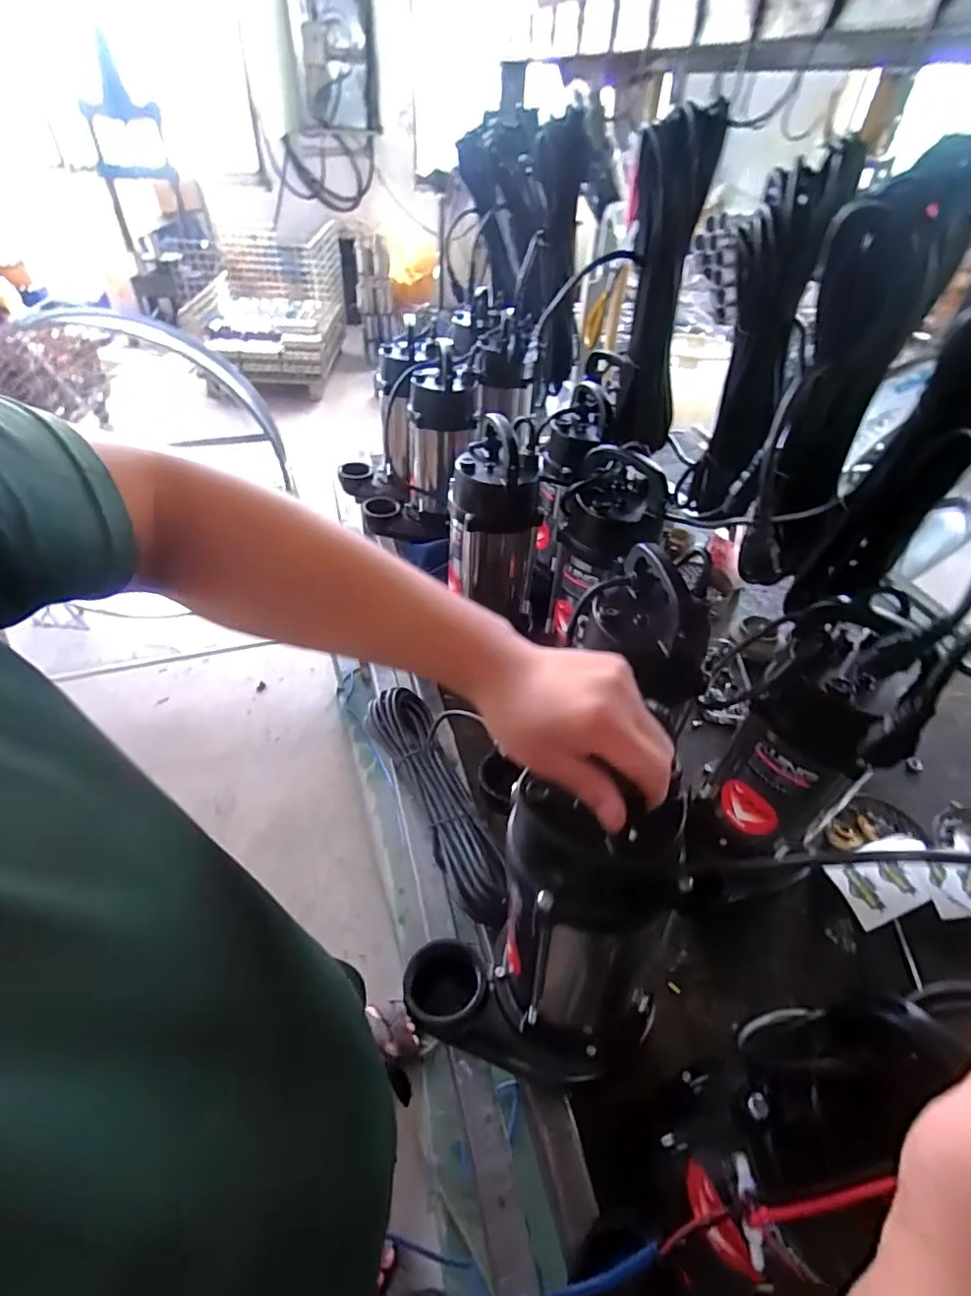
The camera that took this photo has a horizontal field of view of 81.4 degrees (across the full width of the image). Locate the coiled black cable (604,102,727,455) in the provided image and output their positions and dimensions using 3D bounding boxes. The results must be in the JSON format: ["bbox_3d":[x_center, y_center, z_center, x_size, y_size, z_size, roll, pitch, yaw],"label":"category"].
[{"bbox_3d":[0.195,-0.381,0.650,0.100,0.336,0.078,15,45,11],"label":"coiled black cable"}]

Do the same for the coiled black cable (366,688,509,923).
[{"bbox_3d":[-0.061,0.184,0.722,0.074,0.052,0.338,-18,48,-21],"label":"coiled black cable"}]

